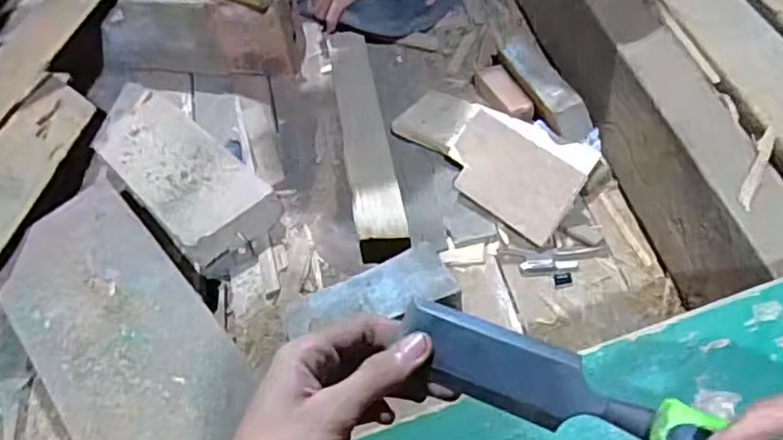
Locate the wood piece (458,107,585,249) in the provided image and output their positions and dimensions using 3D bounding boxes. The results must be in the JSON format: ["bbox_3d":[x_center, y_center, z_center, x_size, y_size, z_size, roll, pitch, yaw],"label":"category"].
[{"bbox_3d":[0.121,-0.047,0.672,0.146,0.014,0.086,40,99,30],"label":"wood piece"}]

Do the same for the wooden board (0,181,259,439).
[{"bbox_3d":[-0.248,0.092,0.577,0.142,0.011,0.335,-34,55,-20],"label":"wooden board"}]

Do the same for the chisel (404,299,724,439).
[{"bbox_3d":[0.104,0.081,0.274,0.225,0.024,0.036,13,52,34],"label":"chisel"}]

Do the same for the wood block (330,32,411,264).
[{"bbox_3d":[-0.035,-0.113,0.785,0.056,0.038,0.394,-12,52,2],"label":"wood block"}]

